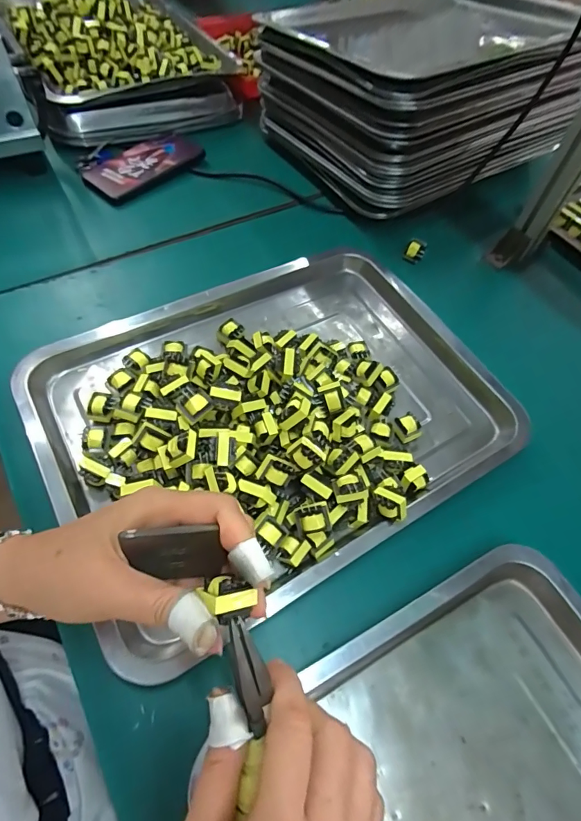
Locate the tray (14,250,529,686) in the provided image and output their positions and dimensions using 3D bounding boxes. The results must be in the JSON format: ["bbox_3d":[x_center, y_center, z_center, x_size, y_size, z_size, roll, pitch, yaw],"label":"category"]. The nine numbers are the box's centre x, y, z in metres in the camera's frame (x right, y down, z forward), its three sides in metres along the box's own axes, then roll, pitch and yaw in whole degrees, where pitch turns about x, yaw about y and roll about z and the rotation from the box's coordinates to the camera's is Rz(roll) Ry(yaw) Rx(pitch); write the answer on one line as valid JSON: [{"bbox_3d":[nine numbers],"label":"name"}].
[{"bbox_3d":[-0.004,-0.016,0.374,0.399,0.052,0.289,-26,64,-19],"label":"tray"}]

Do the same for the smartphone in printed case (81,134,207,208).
[{"bbox_3d":[-0.194,-0.325,0.567,0.156,0.014,0.082,-39,75,-21],"label":"smartphone in printed case"}]

